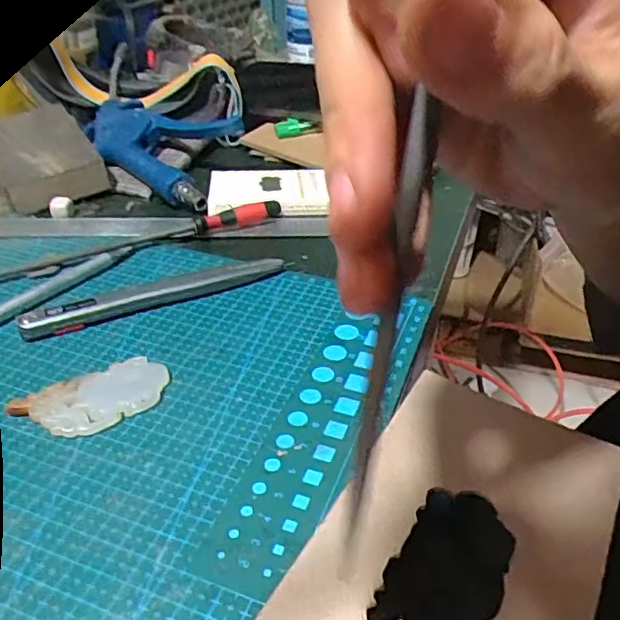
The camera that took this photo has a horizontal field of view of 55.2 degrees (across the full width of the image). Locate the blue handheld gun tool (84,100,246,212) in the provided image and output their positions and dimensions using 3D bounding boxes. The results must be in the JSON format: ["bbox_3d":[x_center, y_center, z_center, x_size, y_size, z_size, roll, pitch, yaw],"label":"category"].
[{"bbox_3d":[-0.112,-0.131,0.471,0.083,0.041,0.168,-29,45,-35],"label":"blue handheld gun tool"}]

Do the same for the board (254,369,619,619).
[{"bbox_3d":[0.050,0.082,0.203,0.089,0.004,0.157,22,41,23],"label":"board"}]

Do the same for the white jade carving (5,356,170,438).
[{"bbox_3d":[-0.093,0.038,0.259,0.063,0.008,0.033,-23,41,-29],"label":"white jade carving"}]

